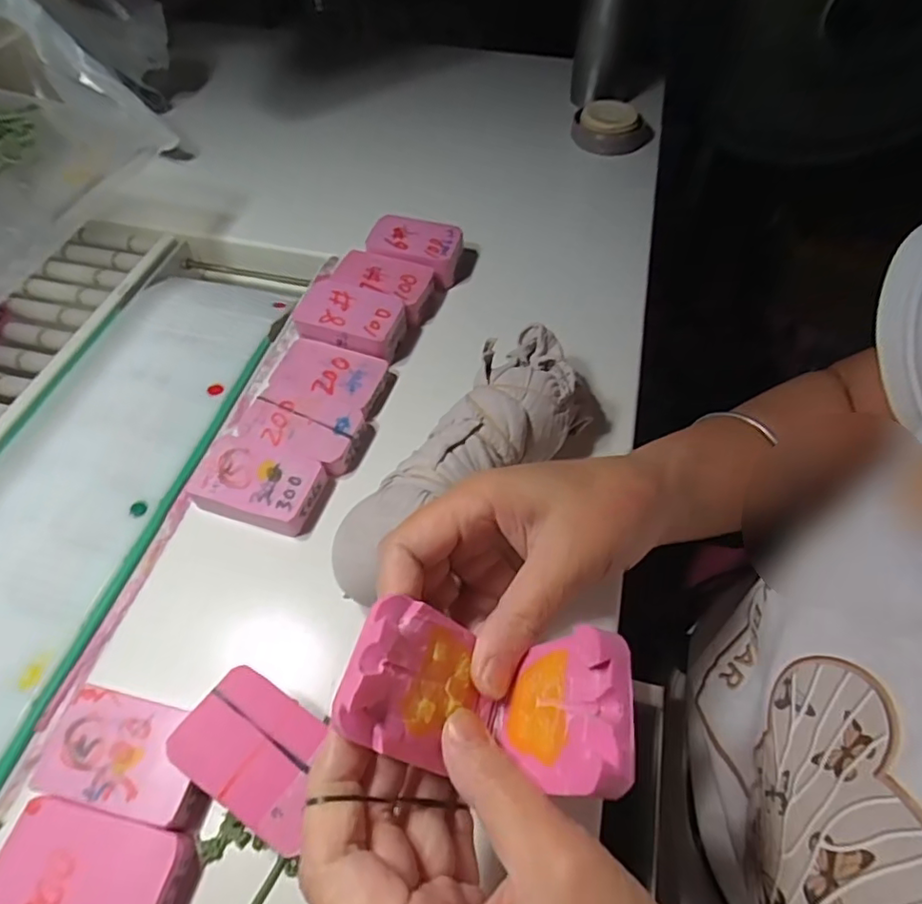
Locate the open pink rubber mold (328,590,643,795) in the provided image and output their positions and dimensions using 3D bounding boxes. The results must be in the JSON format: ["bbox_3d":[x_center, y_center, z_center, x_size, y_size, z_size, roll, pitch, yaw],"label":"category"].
[{"bbox_3d":[0.008,0.081,0.191,0.085,0.053,0.044,8,54,6],"label":"open pink rubber mold"}]

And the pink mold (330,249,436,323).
[{"bbox_3d":[-0.059,-0.123,0.440,0.071,0.028,0.043,14,55,10],"label":"pink mold"}]

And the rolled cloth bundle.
[{"bbox_3d":[0.007,0.007,0.327,0.060,0.053,0.197,32,60,21],"label":"rolled cloth bundle"}]

